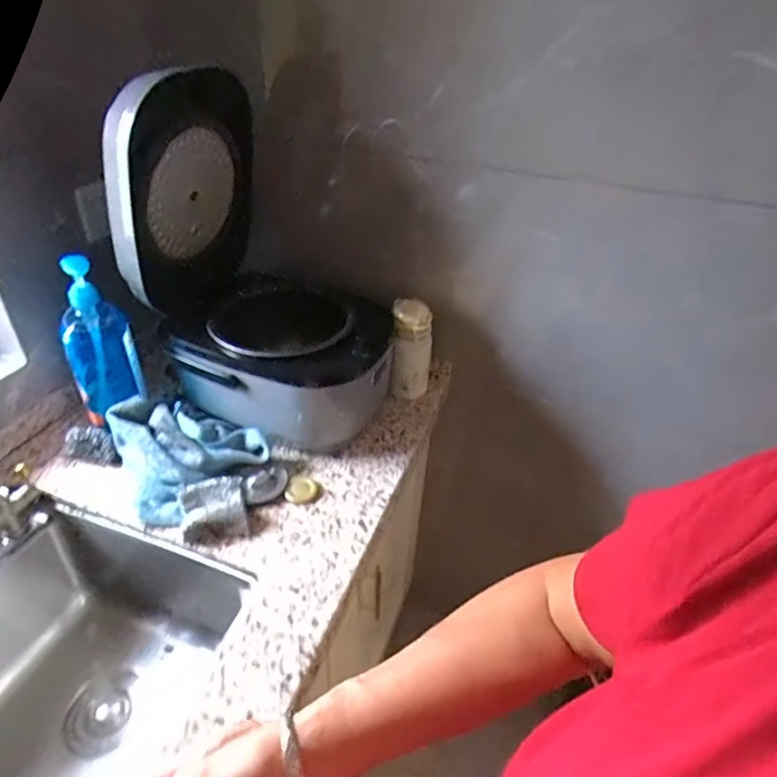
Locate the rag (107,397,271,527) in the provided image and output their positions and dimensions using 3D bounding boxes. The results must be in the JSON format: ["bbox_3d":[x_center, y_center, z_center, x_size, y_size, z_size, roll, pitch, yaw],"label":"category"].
[{"bbox_3d":[-0.312,0.086,0.802,0.181,0.076,0.196,-27,46,-35],"label":"rag"}]

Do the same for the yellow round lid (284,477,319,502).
[{"bbox_3d":[-0.129,0.151,0.794,0.046,0.007,0.050,2,36,-2],"label":"yellow round lid"}]

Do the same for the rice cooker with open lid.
[{"bbox_3d":[-0.187,-0.167,0.816,0.335,0.490,0.271,21,40,23],"label":"rice cooker with open lid"}]

